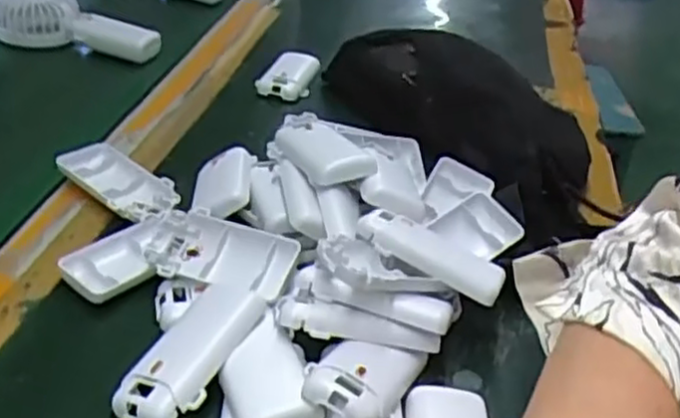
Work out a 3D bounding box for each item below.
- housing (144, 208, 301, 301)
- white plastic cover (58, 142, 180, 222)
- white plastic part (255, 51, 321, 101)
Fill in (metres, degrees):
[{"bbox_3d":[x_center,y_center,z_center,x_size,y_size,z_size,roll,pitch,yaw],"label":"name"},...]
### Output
[{"bbox_3d":[-0.077,0.024,0.453,0.101,0.014,0.045,18,35,15],"label":"housing"},{"bbox_3d":[-0.163,-0.020,0.543,0.102,0.015,0.050,27,38,26],"label":"white plastic cover"},{"bbox_3d":[-0.052,-0.140,0.756,0.054,0.021,0.078,11,34,5],"label":"white plastic part"}]

